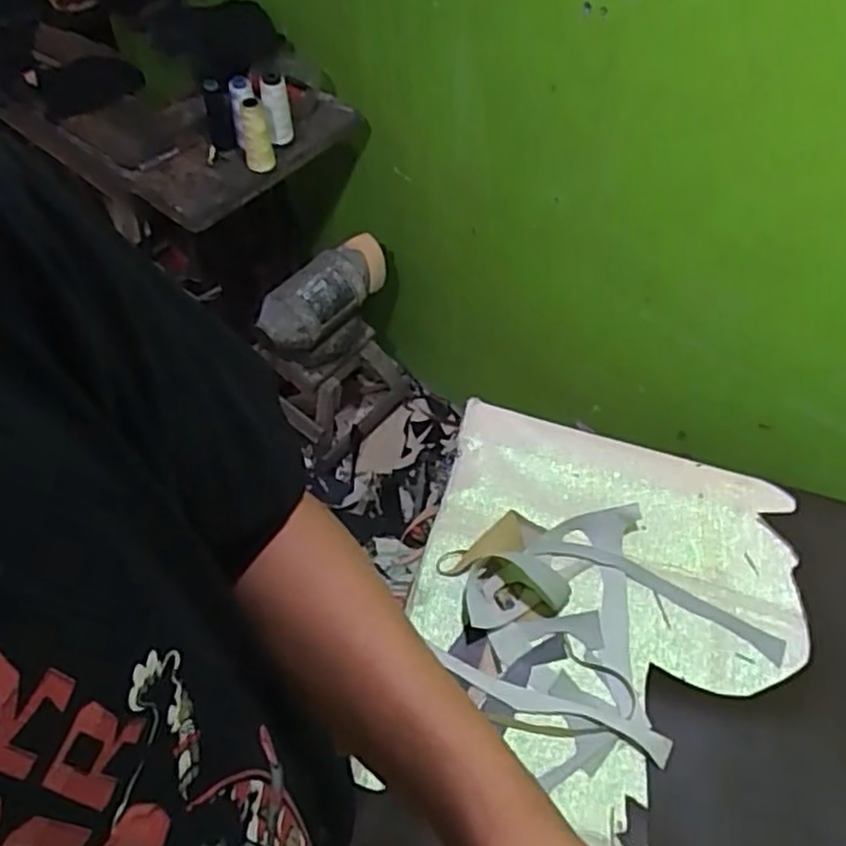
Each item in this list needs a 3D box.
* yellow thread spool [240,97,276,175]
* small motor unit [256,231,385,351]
[{"bbox_3d":[-0.277,-0.476,1.223,0.048,0.118,0.042,-9,30,-6],"label":"yellow thread spool"},{"bbox_3d":[-0.178,-0.252,1.412,0.100,0.099,0.305,36,63,21],"label":"small motor unit"}]

